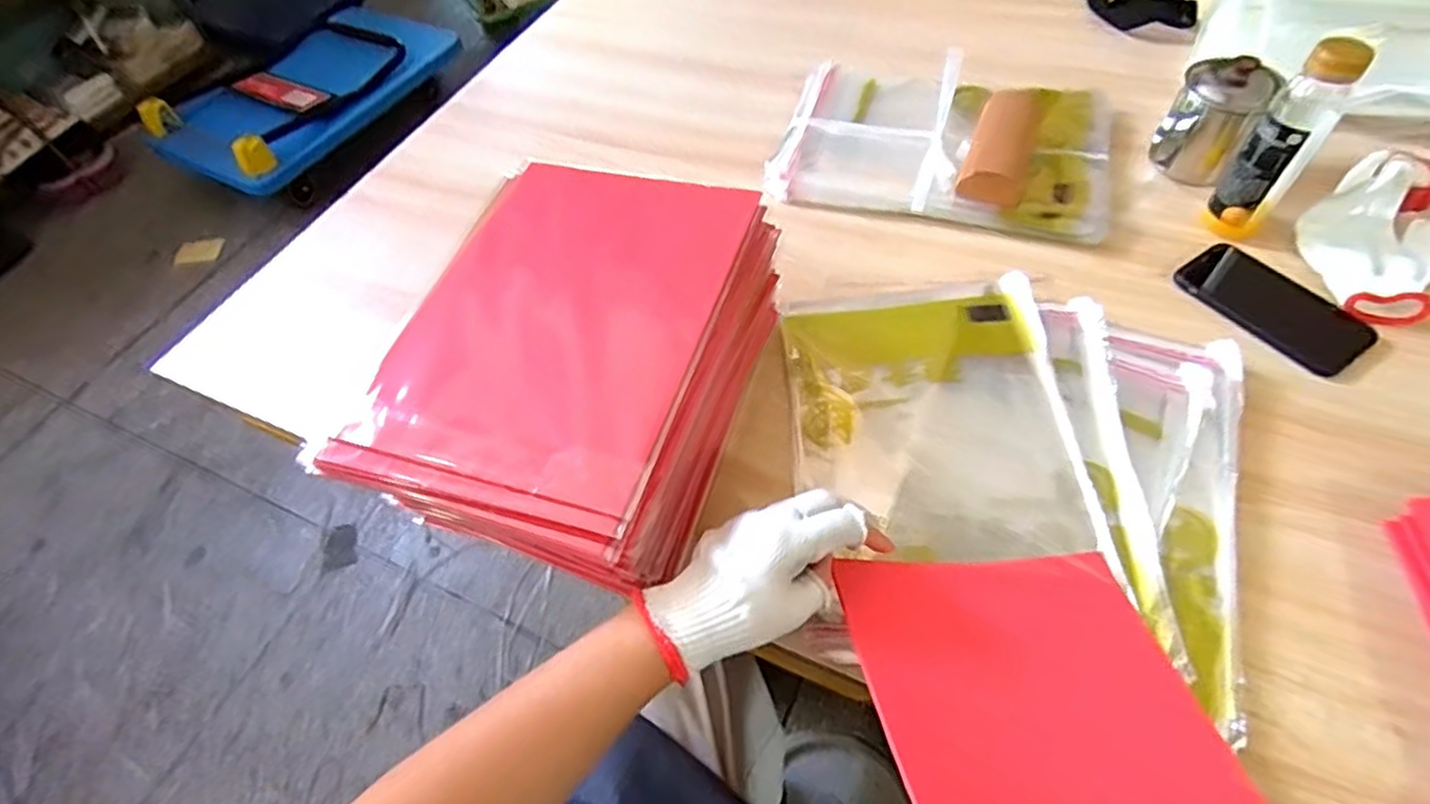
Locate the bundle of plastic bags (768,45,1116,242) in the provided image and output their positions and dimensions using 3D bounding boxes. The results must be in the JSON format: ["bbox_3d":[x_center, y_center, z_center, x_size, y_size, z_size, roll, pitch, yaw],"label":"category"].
[{"bbox_3d":[0.253,-0.294,0.768,0.351,0.033,0.239,11,59,14],"label":"bundle of plastic bags"}]

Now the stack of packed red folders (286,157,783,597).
[{"bbox_3d":[-0.100,-0.027,0.546,0.220,0.143,0.296,15,59,14],"label":"stack of packed red folders"}]

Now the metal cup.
[{"bbox_3d":[0.498,-0.285,0.699,0.075,0.091,0.077,29,63,22],"label":"metal cup"}]

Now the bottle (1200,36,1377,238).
[{"bbox_3d":[0.502,-0.228,0.612,0.055,0.170,0.051,-41,62,-20],"label":"bottle"}]

